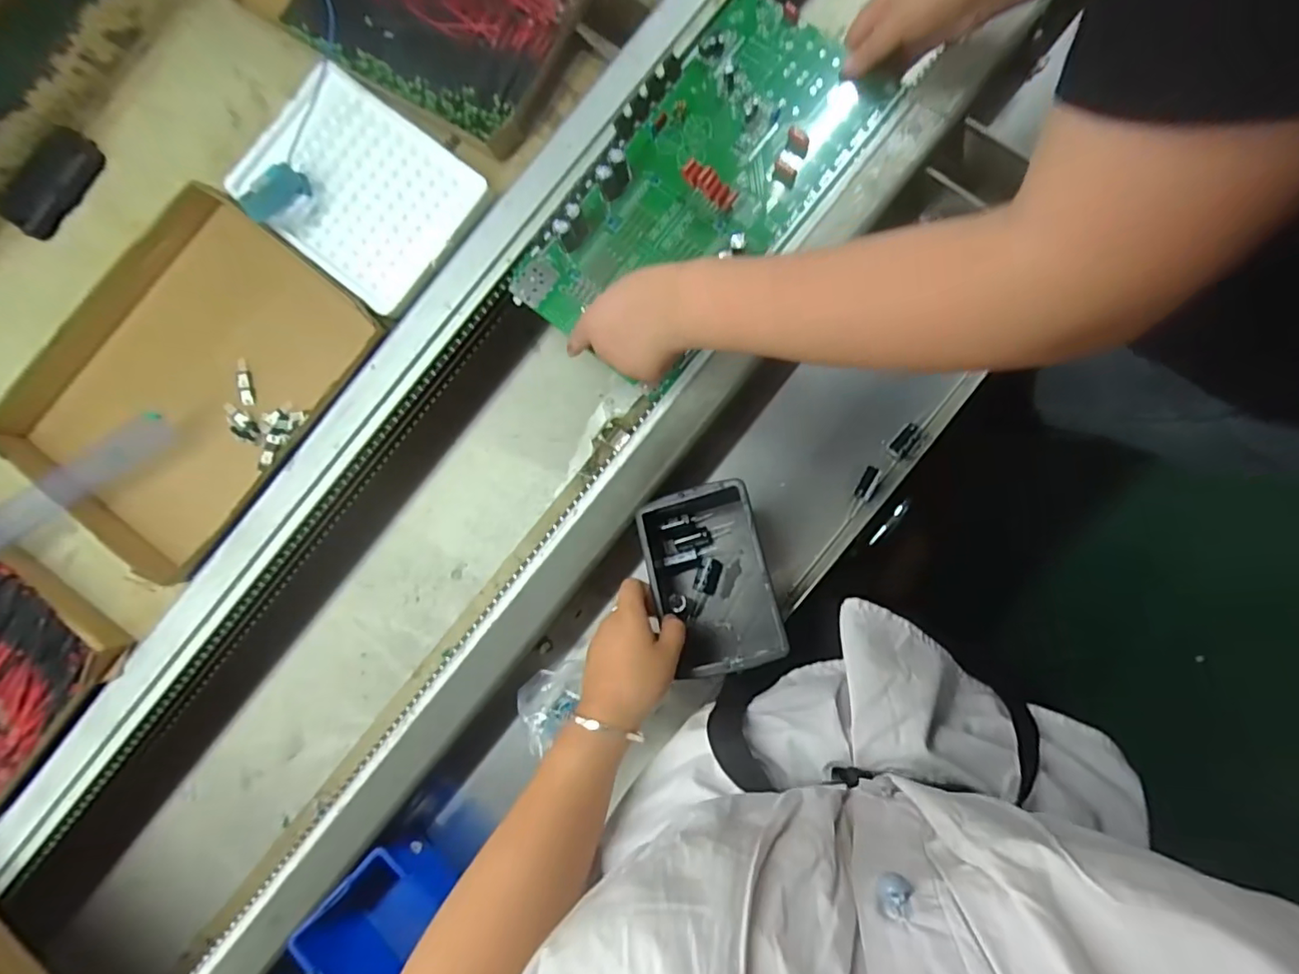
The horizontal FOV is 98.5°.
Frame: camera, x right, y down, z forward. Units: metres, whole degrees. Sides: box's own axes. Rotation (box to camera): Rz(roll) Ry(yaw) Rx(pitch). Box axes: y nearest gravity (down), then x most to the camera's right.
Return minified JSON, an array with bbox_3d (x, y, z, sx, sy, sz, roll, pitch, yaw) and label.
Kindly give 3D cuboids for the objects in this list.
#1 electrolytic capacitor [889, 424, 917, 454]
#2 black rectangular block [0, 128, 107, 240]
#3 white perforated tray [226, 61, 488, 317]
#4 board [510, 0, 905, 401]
[{"bbox_3d":[0.233,-0.045,0.513,0.011,0.010,0.029,36,91,4],"label":"electrolytic capacitor"},{"bbox_3d":[-0.568,-0.290,0.534,0.042,0.016,0.104,32,88,-34],"label":"black rectangular block"},{"bbox_3d":[-0.271,-0.279,0.519,0.202,0.032,0.154,38,91,4],"label":"white perforated tray"},{"bbox_3d":[0.049,-0.268,0.497,0.173,0.032,0.351,39,91,4],"label":"board"}]

